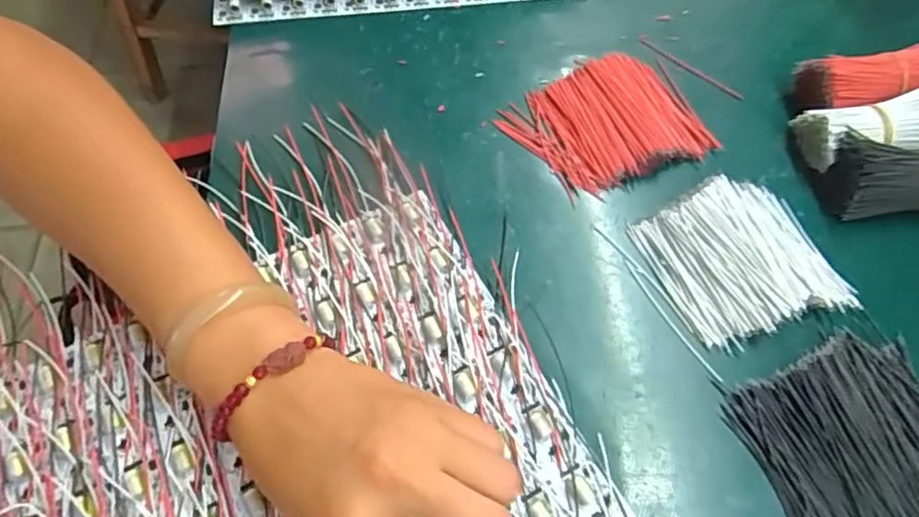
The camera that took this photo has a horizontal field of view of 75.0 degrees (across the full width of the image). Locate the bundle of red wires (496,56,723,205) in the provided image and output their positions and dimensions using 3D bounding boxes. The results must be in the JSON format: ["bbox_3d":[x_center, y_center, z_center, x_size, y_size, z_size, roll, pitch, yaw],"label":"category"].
[{"bbox_3d":[0.096,-0.089,0.390,0.118,0.017,0.089,-23,66,-12],"label":"bundle of red wires"}]

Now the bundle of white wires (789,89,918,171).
[{"bbox_3d":[0.262,-0.081,0.376,0.088,0.039,0.040,-4,63,-3],"label":"bundle of white wires"}]

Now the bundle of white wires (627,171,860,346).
[{"bbox_3d":[0.161,-0.002,0.340,0.098,0.018,0.088,-16,64,-9],"label":"bundle of white wires"}]

